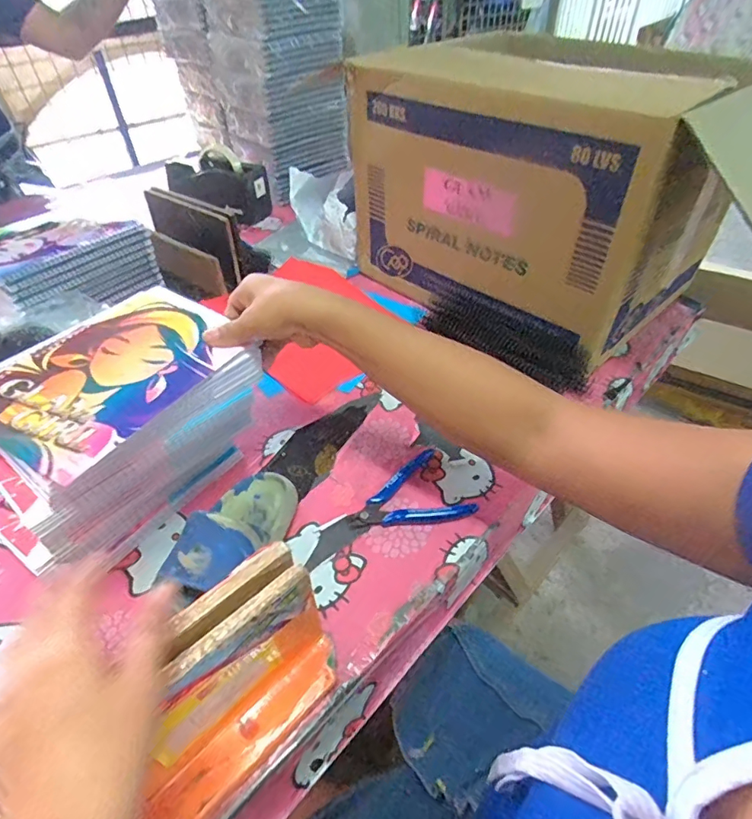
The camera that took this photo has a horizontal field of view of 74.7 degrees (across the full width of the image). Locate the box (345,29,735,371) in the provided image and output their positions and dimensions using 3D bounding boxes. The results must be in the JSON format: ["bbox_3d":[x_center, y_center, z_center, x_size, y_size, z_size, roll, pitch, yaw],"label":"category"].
[{"bbox_3d":[0.208,-0.299,0.682,0.430,0.290,0.286,34,54,29],"label":"box"}]

